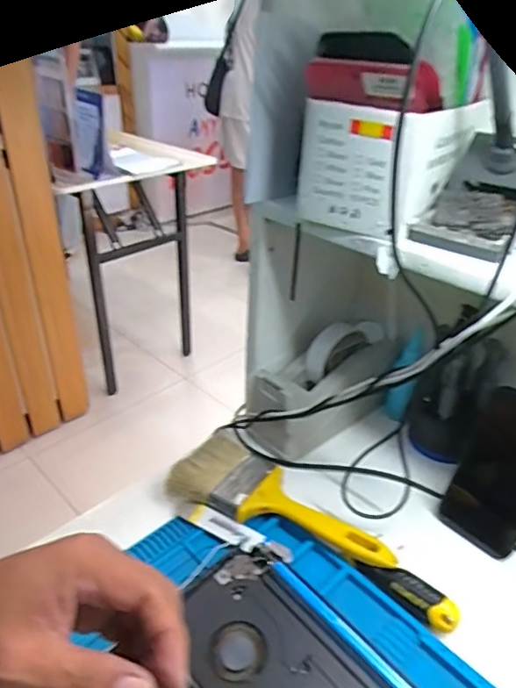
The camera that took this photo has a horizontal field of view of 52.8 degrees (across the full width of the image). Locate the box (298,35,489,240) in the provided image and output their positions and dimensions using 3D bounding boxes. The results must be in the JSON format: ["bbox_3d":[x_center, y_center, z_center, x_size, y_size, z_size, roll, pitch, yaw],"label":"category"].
[{"bbox_3d":[0.108,-0.169,0.421,0.086,0.131,0.145,29,41,35],"label":"box"}]

